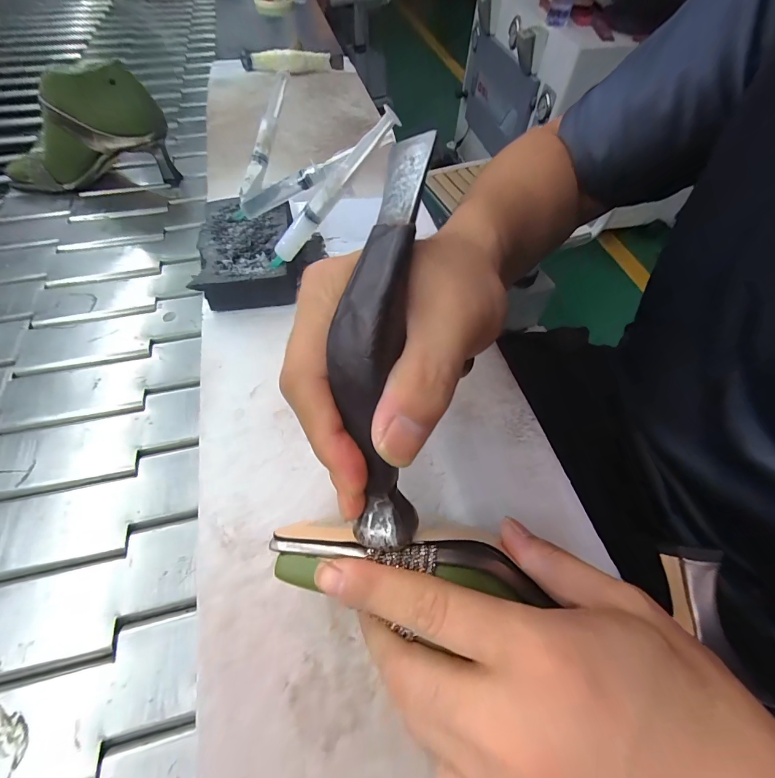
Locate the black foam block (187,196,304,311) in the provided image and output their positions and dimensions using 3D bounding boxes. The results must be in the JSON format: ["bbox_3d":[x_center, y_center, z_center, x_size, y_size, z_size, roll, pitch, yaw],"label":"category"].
[{"bbox_3d":[-0.129,-0.133,0.348,0.084,0.034,0.120,-5,58,-6],"label":"black foam block"}]

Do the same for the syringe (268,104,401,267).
[{"bbox_3d":[-0.049,-0.144,0.277,0.017,0.150,0.011,20,46,-42],"label":"syringe"}]

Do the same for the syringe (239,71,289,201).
[{"bbox_3d":[-0.120,-0.251,0.362,0.014,0.019,0.134,13,84,8],"label":"syringe"}]

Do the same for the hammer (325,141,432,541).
[{"bbox_3d":[-0.003,-0.017,0.141,0.033,0.038,0.167,3,95,2],"label":"hammer"}]

